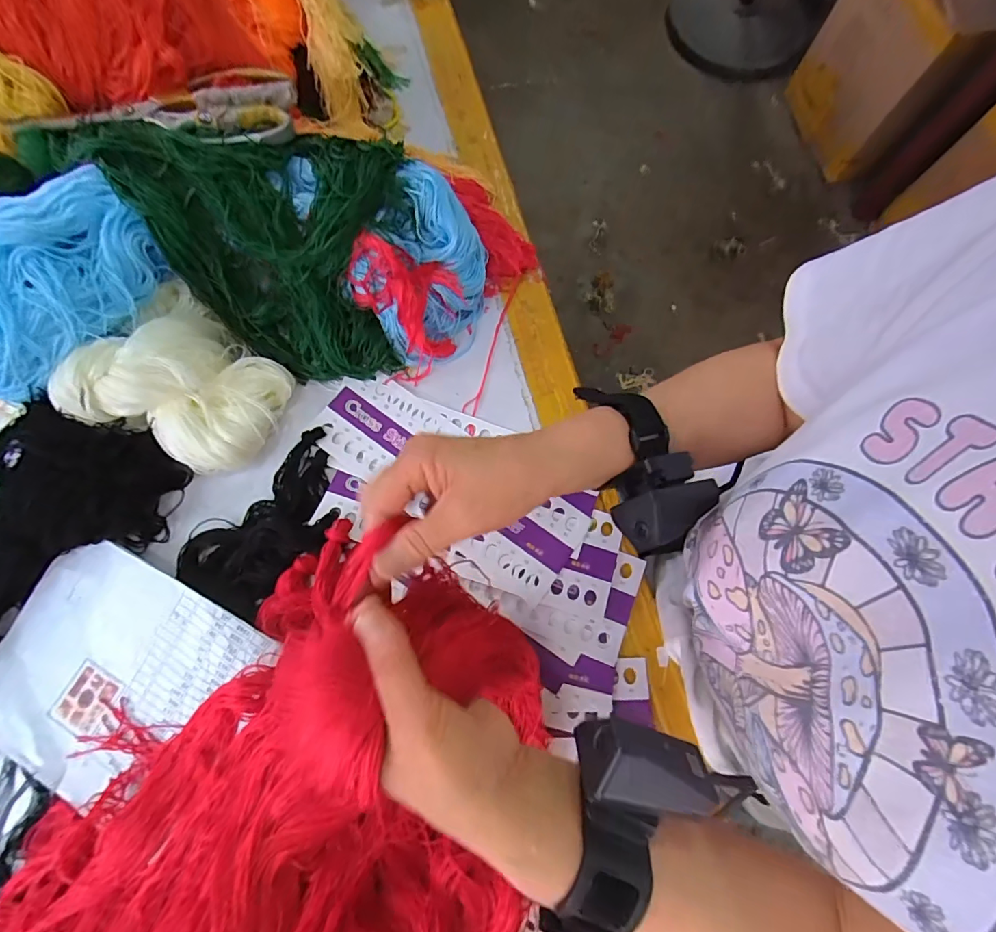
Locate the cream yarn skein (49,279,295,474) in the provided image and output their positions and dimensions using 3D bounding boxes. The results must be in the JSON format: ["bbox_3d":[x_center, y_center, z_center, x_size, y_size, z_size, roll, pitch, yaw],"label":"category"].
[{"bbox_3d":[-0.244,-0.066,0.378,0.138,0.046,0.125,35,69,-19],"label":"cream yarn skein"}]

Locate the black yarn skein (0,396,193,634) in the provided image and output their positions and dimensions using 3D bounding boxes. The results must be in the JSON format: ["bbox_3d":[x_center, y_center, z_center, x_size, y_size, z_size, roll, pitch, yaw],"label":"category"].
[{"bbox_3d":[-0.369,0.096,0.352,0.115,0.062,0.296,27,77,6],"label":"black yarn skein"}]

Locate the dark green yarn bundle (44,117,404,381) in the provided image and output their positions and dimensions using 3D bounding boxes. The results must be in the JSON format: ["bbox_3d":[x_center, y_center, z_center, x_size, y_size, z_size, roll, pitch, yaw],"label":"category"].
[{"bbox_3d":[-0.219,-0.182,0.387,0.273,0.120,0.184,3,75,0],"label":"dark green yarn bundle"}]

